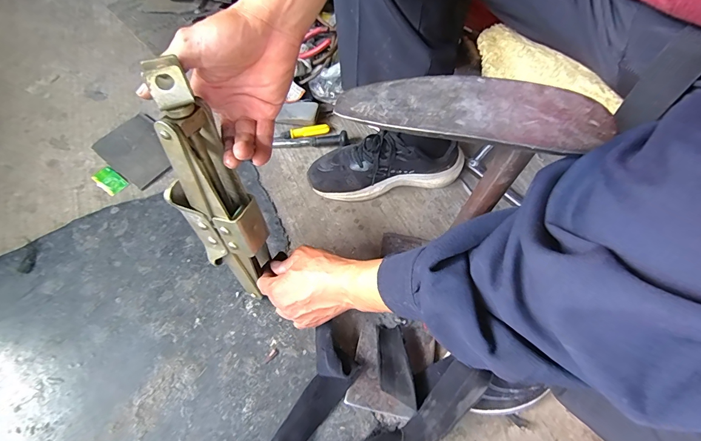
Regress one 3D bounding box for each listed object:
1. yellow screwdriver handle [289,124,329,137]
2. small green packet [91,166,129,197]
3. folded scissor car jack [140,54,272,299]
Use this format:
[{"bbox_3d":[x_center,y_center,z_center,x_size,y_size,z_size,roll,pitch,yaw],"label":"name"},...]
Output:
[{"bbox_3d":[-0.077,-0.171,0.670,0.077,0.010,0.013,-14,58,-13],"label":"yellow screwdriver handle"},{"bbox_3d":[-0.417,-0.069,0.610,0.055,0.010,0.035,32,60,17],"label":"small green packet"},{"bbox_3d":[-0.139,-0.013,0.372,0.069,0.289,0.051,-27,48,-20],"label":"folded scissor car jack"}]

